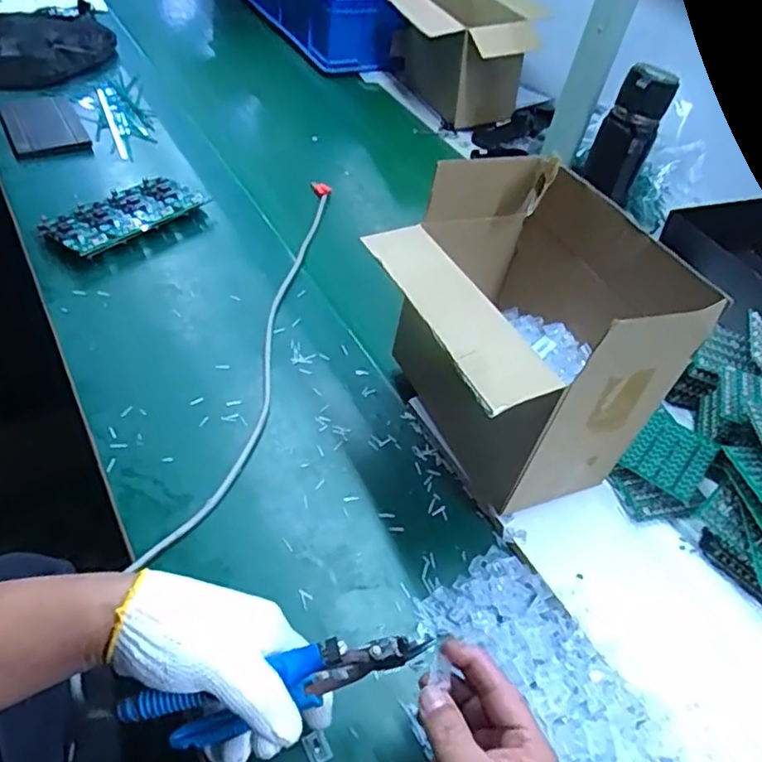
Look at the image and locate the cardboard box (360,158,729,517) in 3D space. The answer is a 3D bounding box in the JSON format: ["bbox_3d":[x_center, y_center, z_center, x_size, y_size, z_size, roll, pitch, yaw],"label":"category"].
[{"bbox_3d":[0.113,-0.036,0.592,0.201,0.227,0.236,-13,51,-20],"label":"cardboard box"}]

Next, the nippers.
[{"bbox_3d":[-0.058,0.191,0.408,0.188,0.083,0.016,-18,48,0],"label":"nippers"}]

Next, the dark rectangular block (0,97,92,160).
[{"bbox_3d":[-0.501,-0.380,0.955,0.104,0.020,0.159,-18,51,-24],"label":"dark rectangular block"}]

